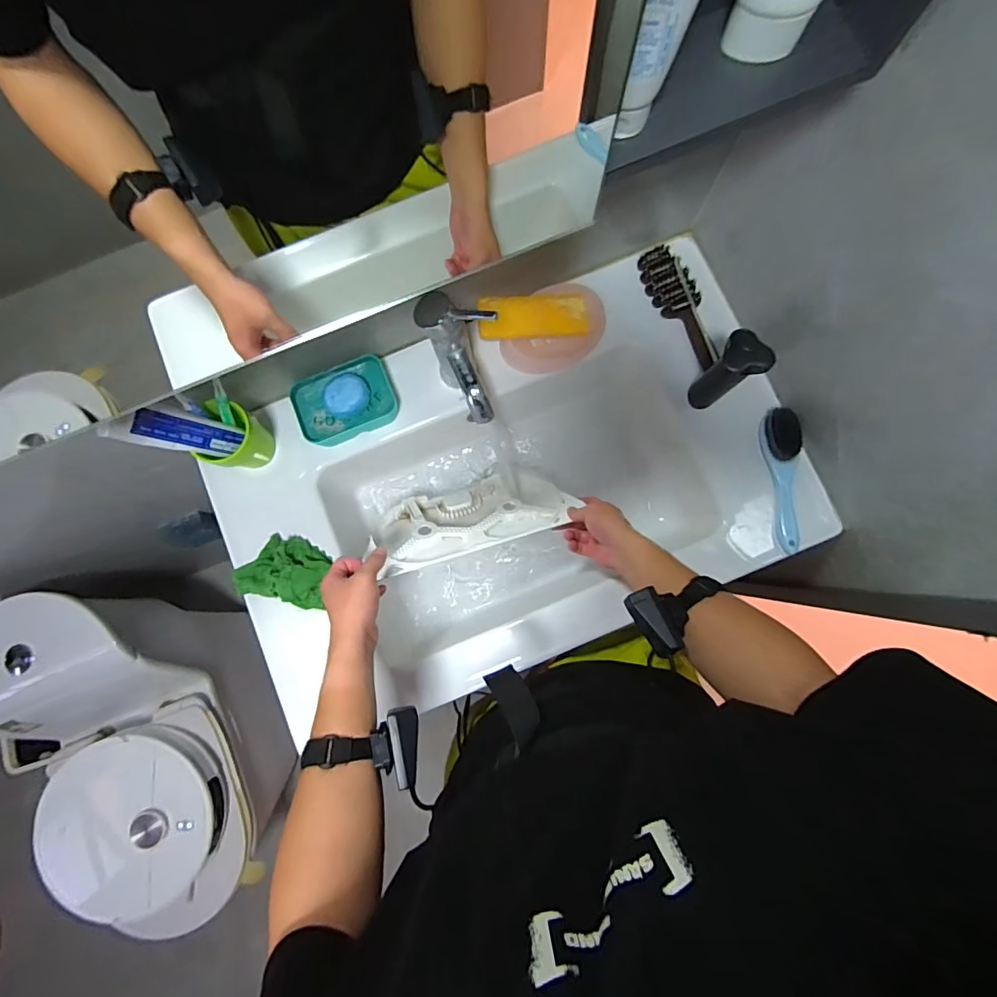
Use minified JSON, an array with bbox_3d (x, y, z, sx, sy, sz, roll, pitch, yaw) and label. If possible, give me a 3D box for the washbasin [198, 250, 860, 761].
[{"bbox_3d":[0.007,-0.015,0.759,0.781,0.194,0.488,-23,82,-4],"label":"washbasin"}]

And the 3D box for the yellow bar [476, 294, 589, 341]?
[{"bbox_3d":[0.048,-0.250,0.673,0.148,0.015,0.059,-5,90,-4],"label":"yellow bar"}]

